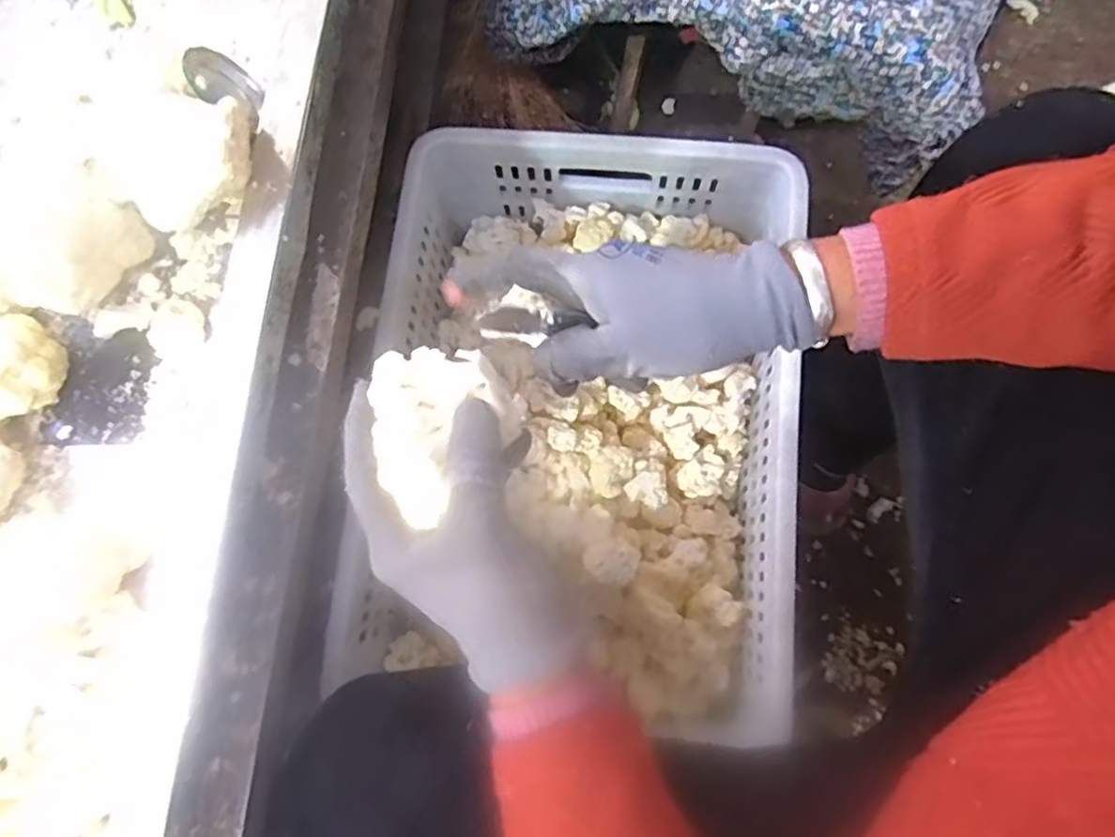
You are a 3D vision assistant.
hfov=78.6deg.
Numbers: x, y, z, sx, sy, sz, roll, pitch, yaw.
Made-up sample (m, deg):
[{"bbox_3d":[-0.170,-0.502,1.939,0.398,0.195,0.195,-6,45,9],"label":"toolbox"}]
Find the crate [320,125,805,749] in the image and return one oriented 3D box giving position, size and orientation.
[{"bbox_3d":[0.015,0.006,0.607,0.346,0.128,0.496,5,77,5],"label":"crate"}]

